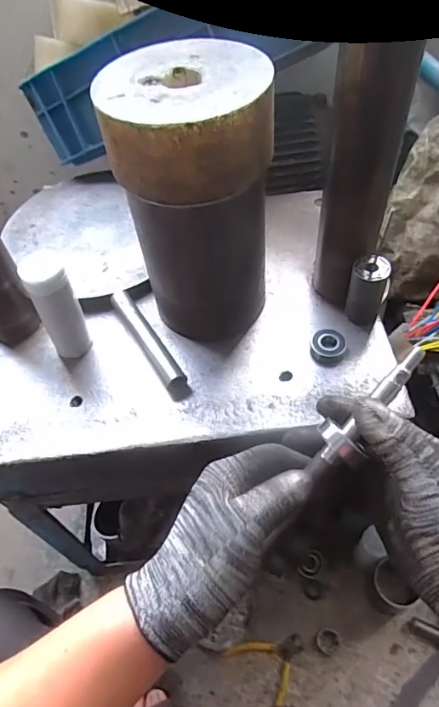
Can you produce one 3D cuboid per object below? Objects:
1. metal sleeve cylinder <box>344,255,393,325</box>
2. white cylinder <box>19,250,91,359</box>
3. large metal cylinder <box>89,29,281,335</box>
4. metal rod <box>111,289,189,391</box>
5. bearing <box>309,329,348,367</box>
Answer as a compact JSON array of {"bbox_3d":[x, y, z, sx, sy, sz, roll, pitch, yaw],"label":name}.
[{"bbox_3d":[0.160,-0.069,0.521,0.036,0.077,0.031,11,55,13],"label":"metal sleeve cylinder"},{"bbox_3d":[-0.170,-0.047,0.508,0.046,0.127,0.039,-20,54,-10],"label":"white cylinder"},{"bbox_3d":[-0.019,-0.144,0.483,0.137,0.254,0.142,3,54,8],"label":"large metal cylinder"},{"bbox_3d":[-0.083,-0.016,0.540,0.022,0.027,0.147,-28,56,-15],"label":"metal rod"},{"bbox_3d":[0.120,-0.010,0.520,0.038,0.015,0.041,-3,53,3],"label":"bearing"}]

